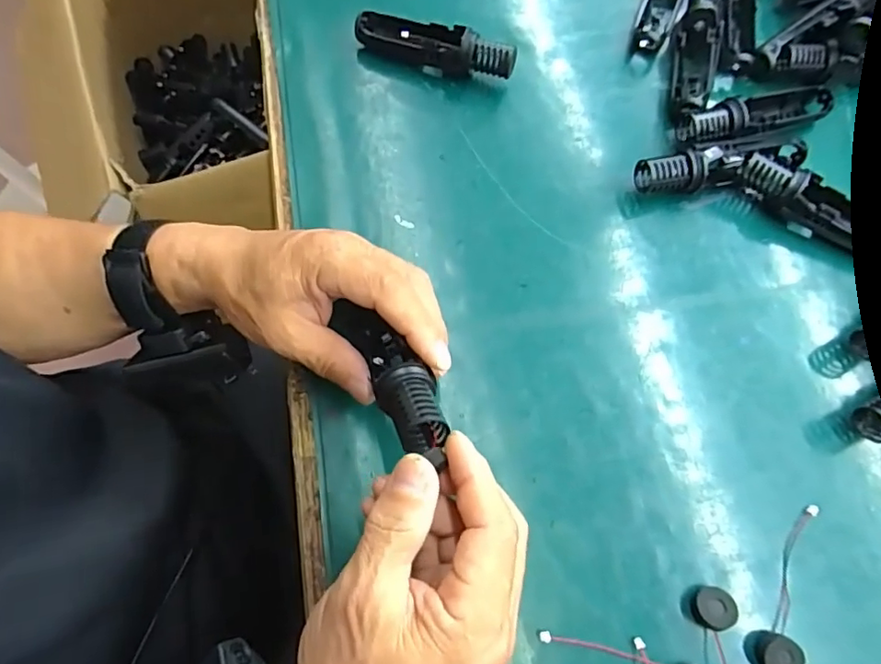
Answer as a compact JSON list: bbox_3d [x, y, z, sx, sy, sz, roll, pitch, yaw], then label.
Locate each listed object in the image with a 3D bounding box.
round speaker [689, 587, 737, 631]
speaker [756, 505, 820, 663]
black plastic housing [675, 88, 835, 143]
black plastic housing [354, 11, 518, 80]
[{"bbox_3d":[0.148,0.149,0.295,0.020,0.012,0.020,1,70,-2],"label":"round speaker"},{"bbox_3d":[0.197,0.141,0.300,0.020,0.010,0.093,27,71,8],"label":"speaker"},{"bbox_3d":[0.232,-0.159,0.399,0.118,0.026,0.029,-16,71,-7],"label":"black plastic housing"},{"bbox_3d":[-0.005,-0.214,0.412,0.123,0.030,0.026,15,70,4],"label":"black plastic housing"}]

